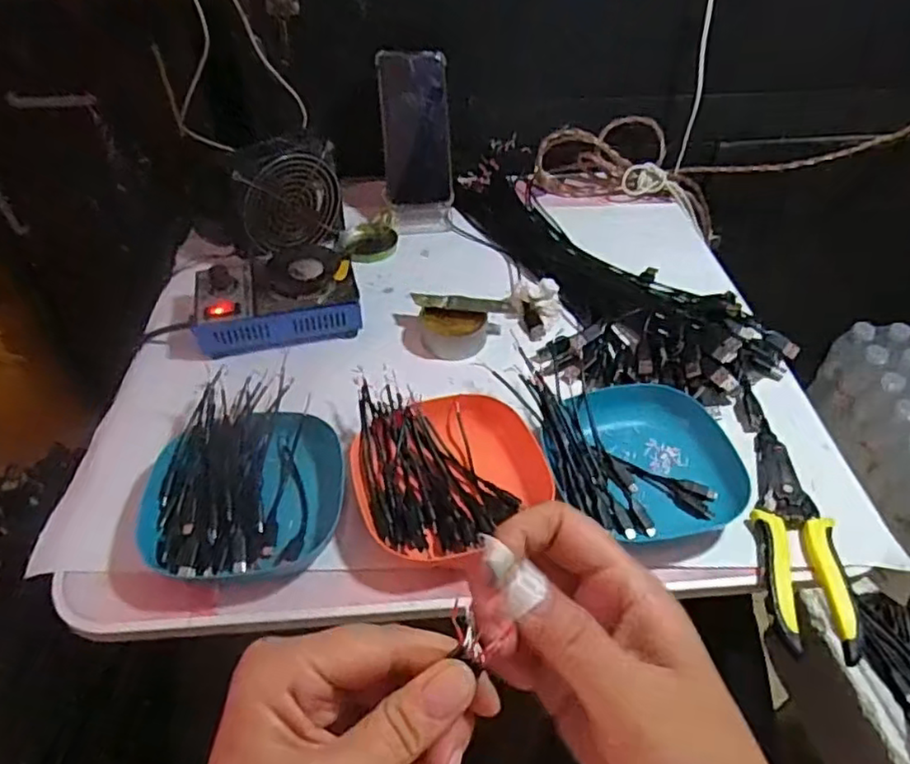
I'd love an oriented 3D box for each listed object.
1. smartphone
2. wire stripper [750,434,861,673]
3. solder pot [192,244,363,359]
[{"bbox_3d":[-0.044,-0.289,0.746,0.079,0.164,0.010,-8,16,-18],"label":"smartphone"},{"bbox_3d":[0.244,0.104,0.463,0.052,0.016,0.182,7,47,7],"label":"wire stripper"},{"bbox_3d":[-0.168,-0.079,0.615,0.149,0.056,0.092,-8,47,-8],"label":"solder pot"}]

